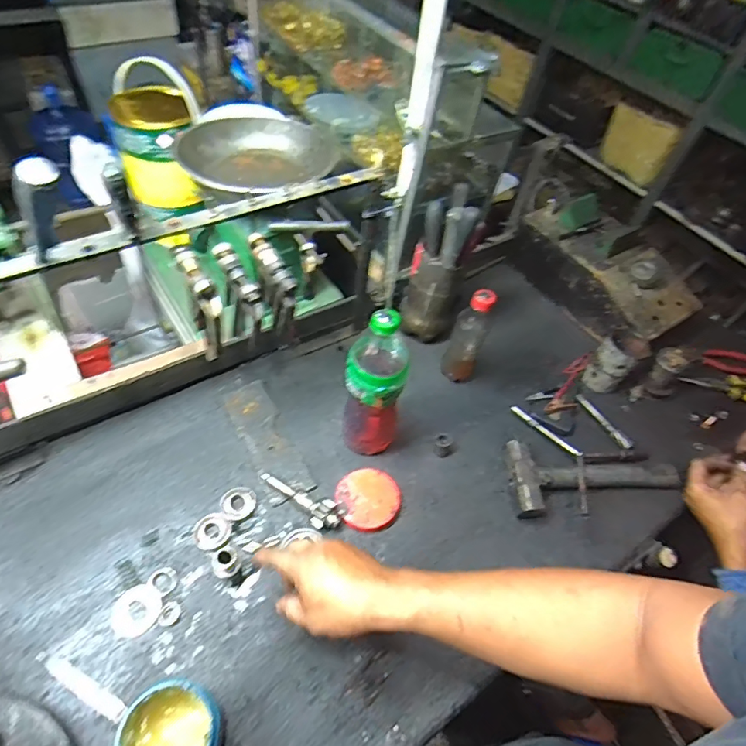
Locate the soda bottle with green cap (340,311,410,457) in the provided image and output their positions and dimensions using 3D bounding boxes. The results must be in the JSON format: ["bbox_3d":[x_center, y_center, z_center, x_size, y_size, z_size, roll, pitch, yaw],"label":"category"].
[{"bbox_3d":[0.002,0.019,0.667,0.078,0.275,0.073,8,51,-3],"label":"soda bottle with green cap"}]

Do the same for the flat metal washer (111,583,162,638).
[{"bbox_3d":[-0.287,0.287,0.593,0.056,0.008,0.054,4,52,-6],"label":"flat metal washer"}]

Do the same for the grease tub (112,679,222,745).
[{"bbox_3d":[-0.195,0.364,0.487,0.086,0.104,0.086,4,52,-6],"label":"grease tub"}]

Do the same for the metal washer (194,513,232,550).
[{"bbox_3d":[-0.216,0.214,0.657,0.044,0.009,0.047,4,52,-6],"label":"metal washer"}]

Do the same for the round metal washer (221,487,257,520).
[{"bbox_3d":[-0.188,0.181,0.684,0.047,0.006,0.044,4,52,-6],"label":"round metal washer"}]

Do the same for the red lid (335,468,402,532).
[{"bbox_3d":[-0.004,0.181,0.705,0.088,0.020,0.086,4,52,-6],"label":"red lid"}]

